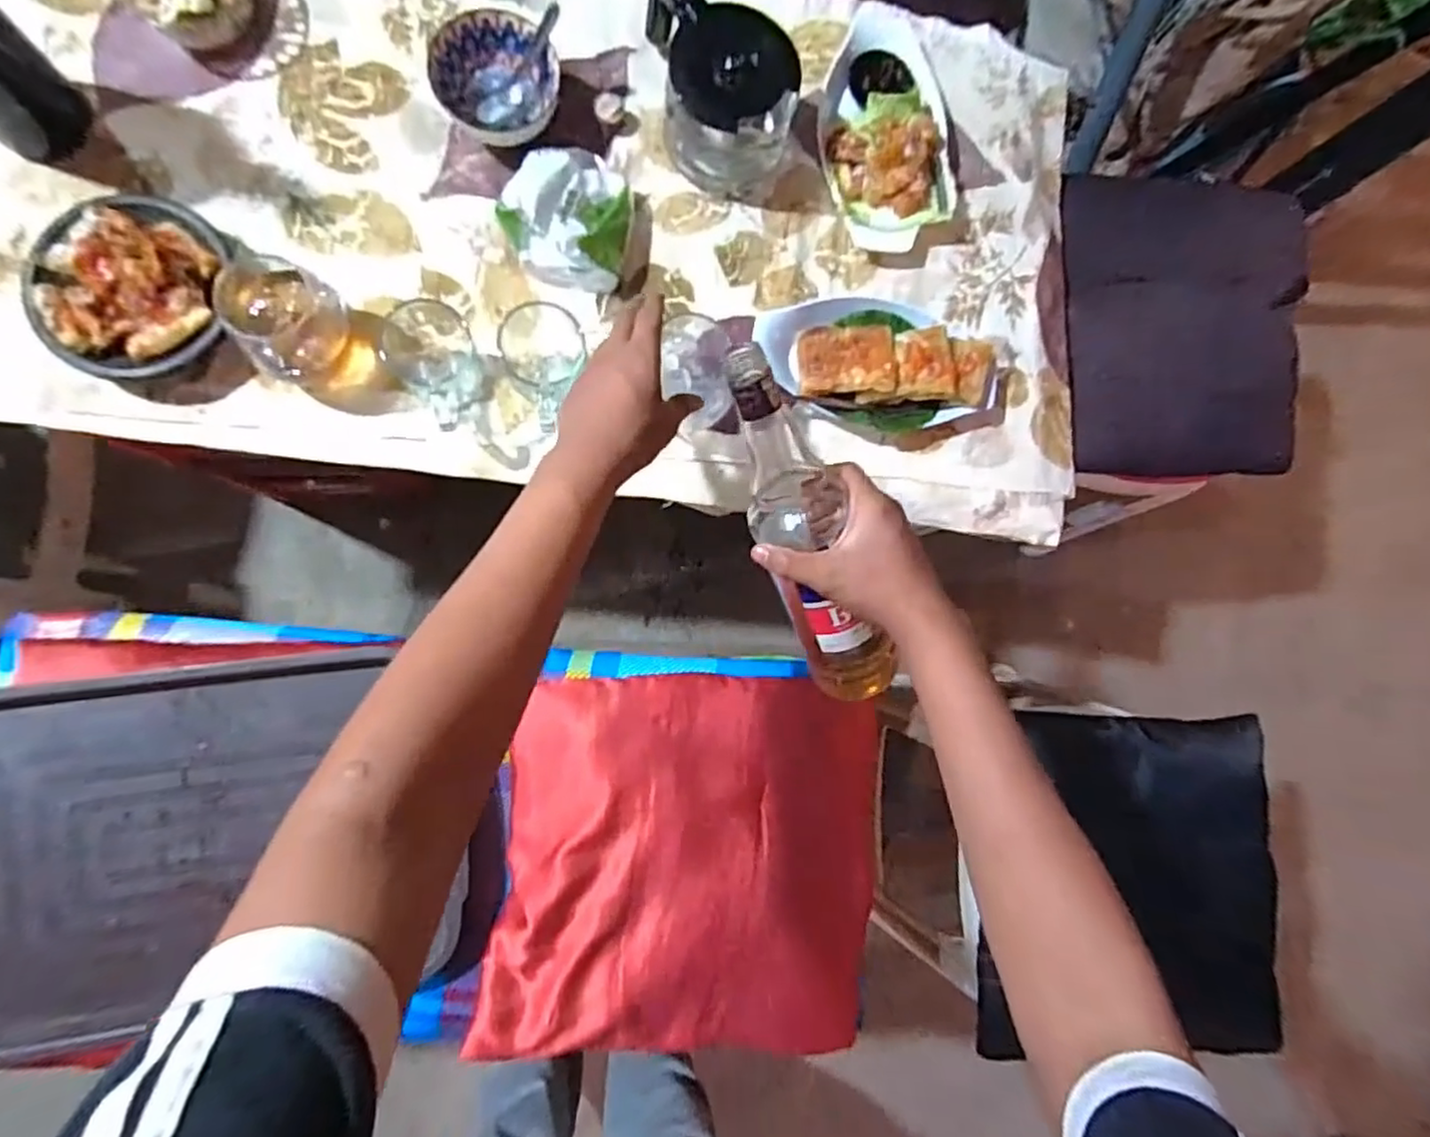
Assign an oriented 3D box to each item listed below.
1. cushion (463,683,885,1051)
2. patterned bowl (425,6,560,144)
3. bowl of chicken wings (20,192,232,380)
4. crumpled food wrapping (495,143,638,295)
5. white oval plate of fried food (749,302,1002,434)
[{"bbox_3d":[-0.025,0.281,0.649,0.370,0.048,0.351,6,84,-7],"label":"cushion"},{"bbox_3d":[-0.200,-0.445,0.625,0.104,0.055,0.097,1,85,-8],"label":"patterned bowl"},{"bbox_3d":[-0.490,-0.241,0.577,0.147,0.055,0.143,1,85,-8],"label":"bowl of chicken wings"},{"bbox_3d":[-0.131,-0.331,0.619,0.114,0.072,0.120,13,84,-7],"label":"crumpled food wrapping"},{"bbox_3d":[0.161,-0.199,0.659,0.236,0.044,0.131,5,85,-7],"label":"white oval plate of fried food"}]

